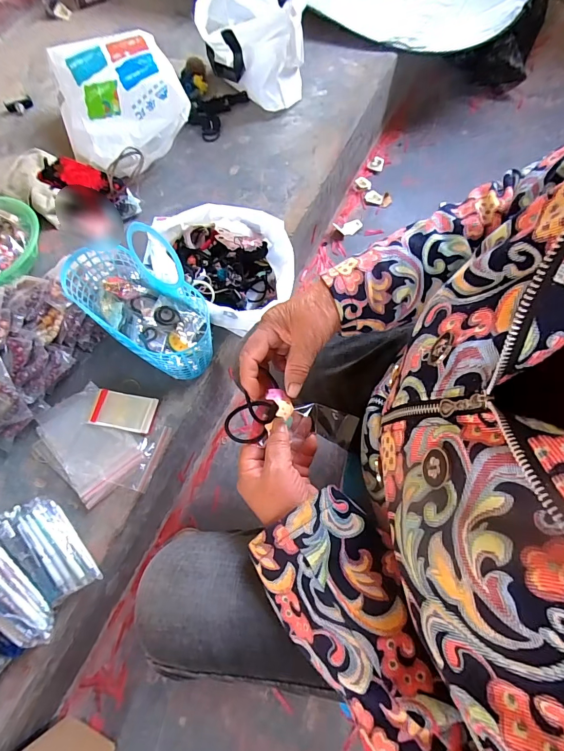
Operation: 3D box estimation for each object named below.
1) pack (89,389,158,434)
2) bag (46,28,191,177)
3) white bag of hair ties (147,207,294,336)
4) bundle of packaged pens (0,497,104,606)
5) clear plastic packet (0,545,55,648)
[{"bbox_3d":[-0.291,0.064,0.698,0.115,0.009,0.065,8,68,10],"label":"pack"},{"bbox_3d":[-0.396,-0.663,0.936,0.294,0.143,0.337,-24,66,-4],"label":"bag"},{"bbox_3d":[-0.093,-0.216,0.742,0.213,0.144,0.250,-43,69,-12],"label":"white bag of hair ties"},{"bbox_3d":[-0.366,0.267,0.597,0.179,0.059,0.080,40,77,20],"label":"bundle of packaged pens"},{"bbox_3d":[-0.407,0.324,0.569,0.170,0.051,0.070,36,75,19],"label":"clear plastic packet"}]

